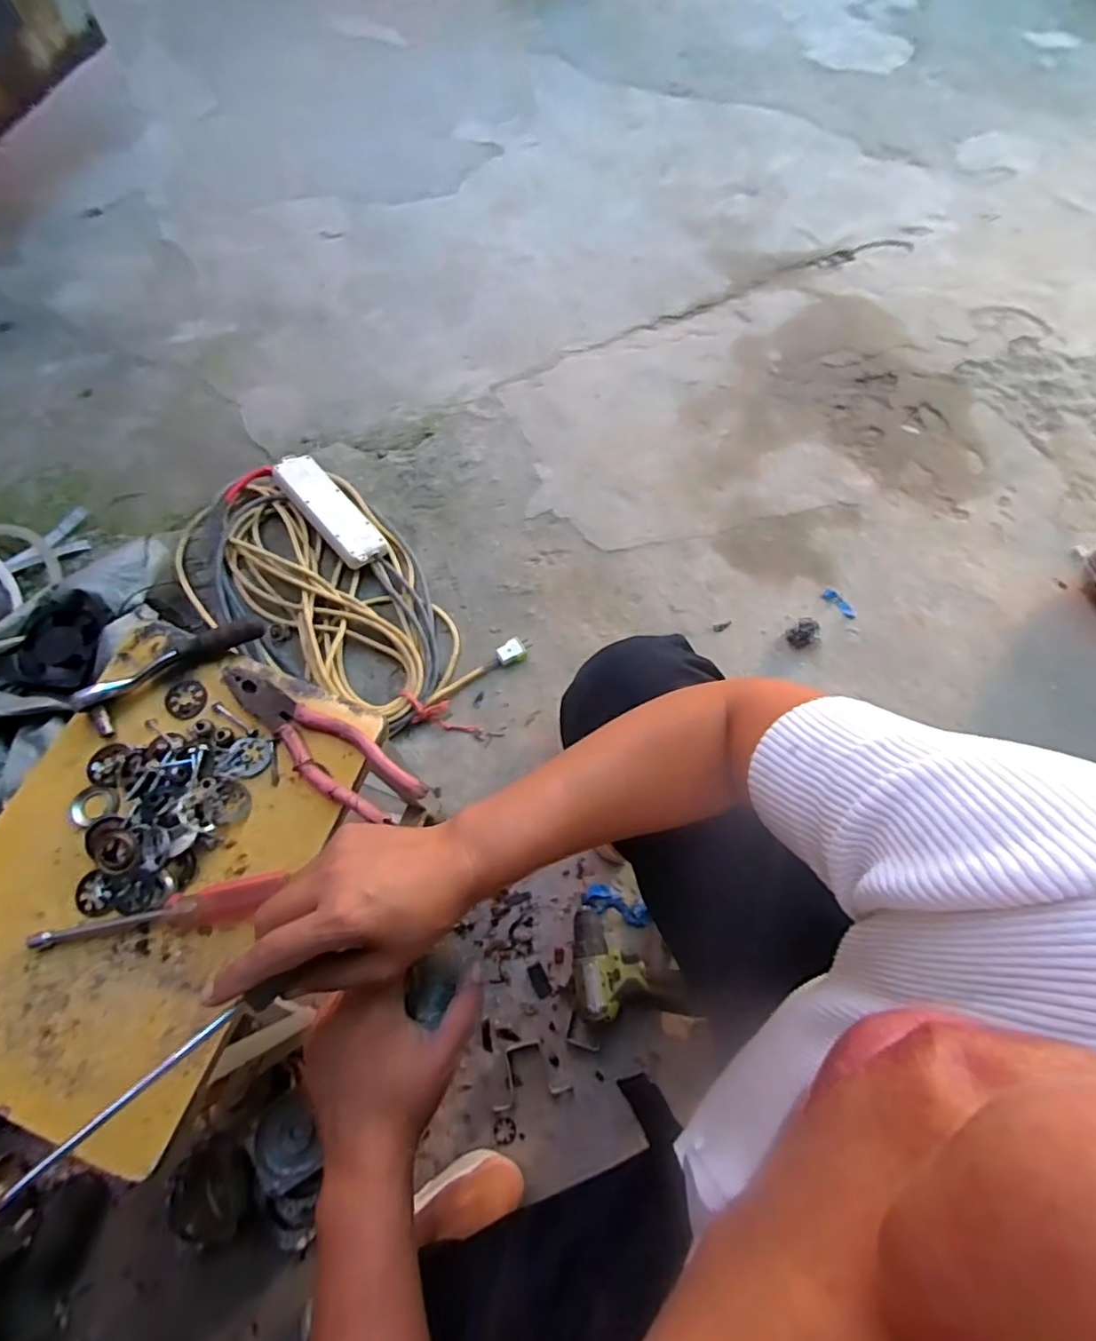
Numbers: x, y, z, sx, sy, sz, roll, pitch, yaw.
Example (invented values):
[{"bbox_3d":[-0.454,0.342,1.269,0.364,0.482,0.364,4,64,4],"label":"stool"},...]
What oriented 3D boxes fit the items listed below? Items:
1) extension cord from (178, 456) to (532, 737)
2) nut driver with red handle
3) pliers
[{"bbox_3d":[-0.341,-0.128,1.001,0.595,0.078,0.308,37,75,9],"label":"extension cord"},{"bbox_3d":[-0.272,0.175,0.424,0.161,0.024,0.026,-12,71,-6],"label":"nut driver with red handle"},{"bbox_3d":[-0.185,0.055,0.470,0.194,0.014,0.049,36,73,10],"label":"pliers"}]

